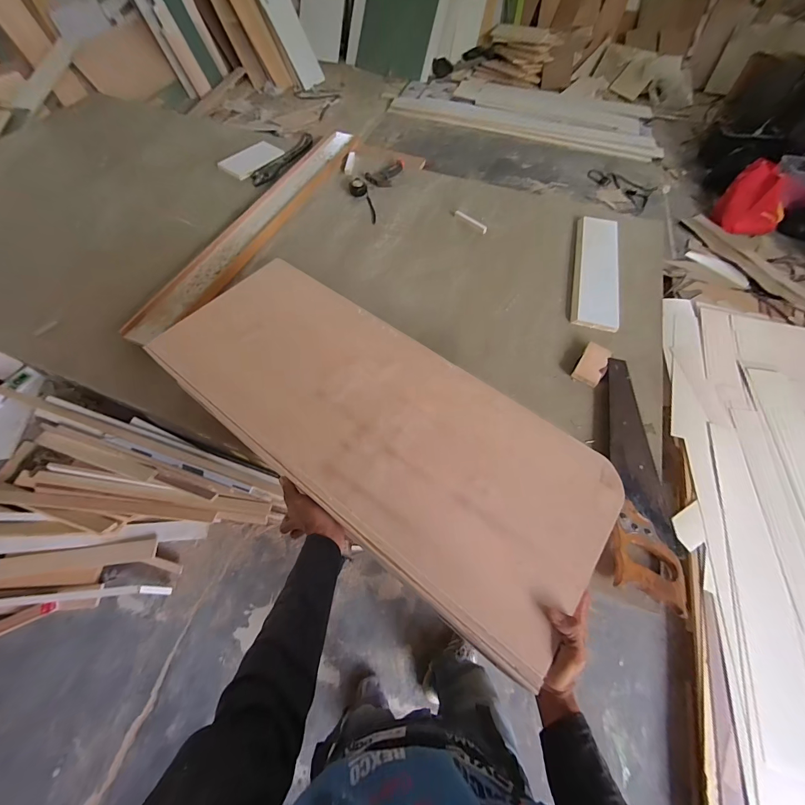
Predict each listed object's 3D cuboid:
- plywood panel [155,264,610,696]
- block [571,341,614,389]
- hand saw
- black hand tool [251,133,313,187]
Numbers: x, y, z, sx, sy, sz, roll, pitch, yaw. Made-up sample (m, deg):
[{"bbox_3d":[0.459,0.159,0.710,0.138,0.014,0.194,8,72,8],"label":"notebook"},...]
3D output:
[{"bbox_3d":[-0.058,0.023,0.603,0.804,0.025,0.356,34,66,14],"label":"plywood panel"},{"bbox_3d":[0.468,-0.093,0.854,0.059,0.018,0.123,32,64,15],"label":"block"},{"bbox_3d":[0.498,0.124,0.725,0.128,0.030,0.525,15,61,6],"label":"hand saw"},{"bbox_3d":[-0.435,-0.910,1.295,0.066,0.027,0.349,26,63,12],"label":"black hand tool"}]

